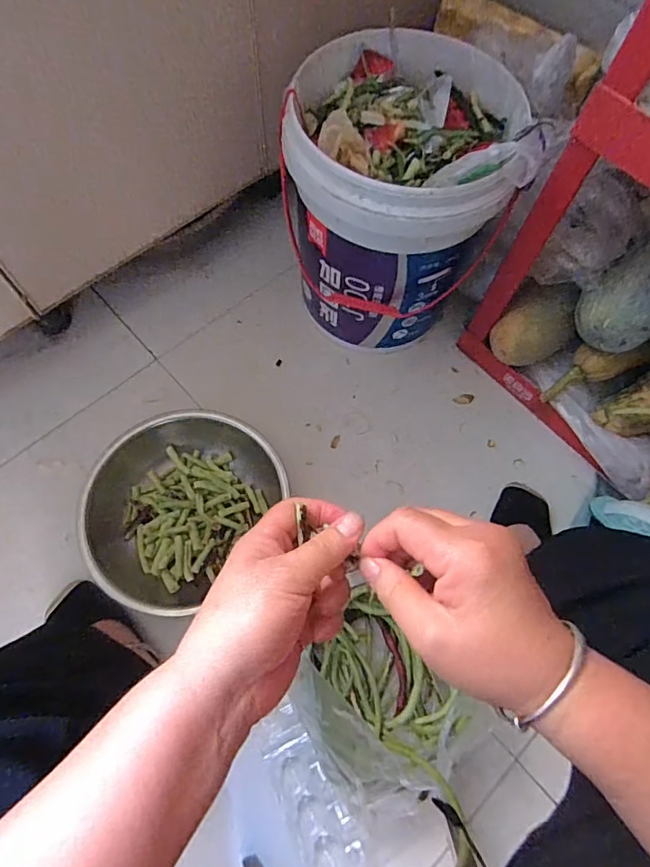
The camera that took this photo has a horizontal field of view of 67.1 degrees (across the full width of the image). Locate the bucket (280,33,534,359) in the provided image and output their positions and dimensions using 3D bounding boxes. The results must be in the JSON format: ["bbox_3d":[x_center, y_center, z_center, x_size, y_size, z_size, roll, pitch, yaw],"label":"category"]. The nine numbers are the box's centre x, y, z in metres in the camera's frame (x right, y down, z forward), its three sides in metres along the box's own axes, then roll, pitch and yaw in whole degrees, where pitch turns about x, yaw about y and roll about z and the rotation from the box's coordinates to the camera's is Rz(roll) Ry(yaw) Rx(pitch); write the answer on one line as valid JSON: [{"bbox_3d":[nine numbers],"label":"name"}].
[{"bbox_3d":[0.100,-0.344,0.732,0.299,0.332,0.305,10,68,1],"label":"bucket"}]

